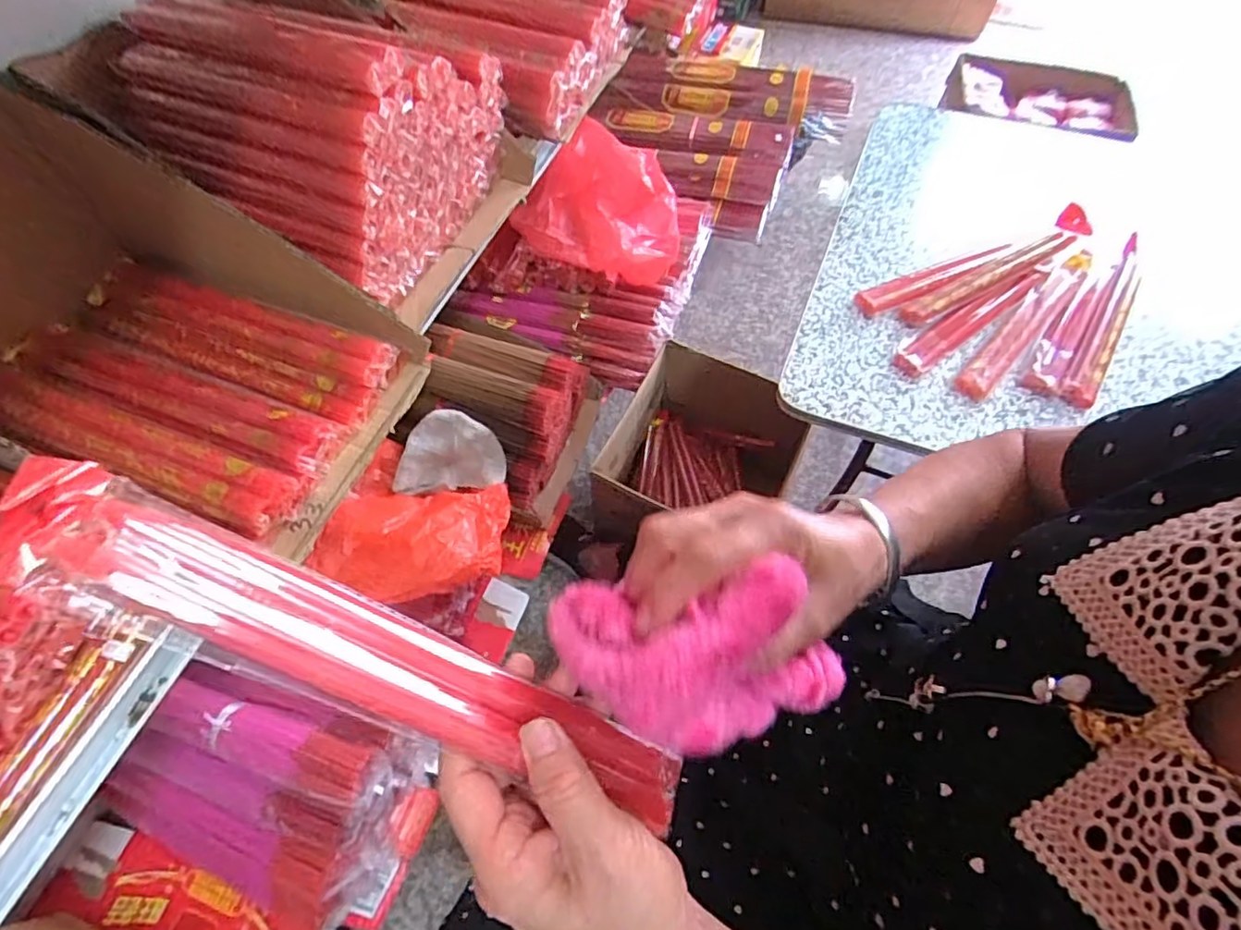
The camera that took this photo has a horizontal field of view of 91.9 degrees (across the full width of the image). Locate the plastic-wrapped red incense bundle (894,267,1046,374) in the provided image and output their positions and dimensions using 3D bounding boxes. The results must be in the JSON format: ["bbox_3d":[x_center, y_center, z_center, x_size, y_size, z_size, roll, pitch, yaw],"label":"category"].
[{"bbox_3d":[0.417,-0.177,0.719,0.241,0.029,0.045,-31,65,-17],"label":"plastic-wrapped red incense bundle"}]

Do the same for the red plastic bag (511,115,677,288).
[{"bbox_3d":[-0.025,-0.480,1.143,0.270,0.180,0.273,21,62,12],"label":"red plastic bag"}]

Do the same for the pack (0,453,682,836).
[{"bbox_3d":[-0.083,0.080,0.233,0.269,0.017,0.038,33,59,-21],"label":"pack"}]

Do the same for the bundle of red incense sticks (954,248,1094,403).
[{"bbox_3d":[0.481,-0.171,0.706,0.040,0.025,0.279,40,67,20],"label":"bundle of red incense sticks"}]

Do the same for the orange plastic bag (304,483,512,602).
[{"bbox_3d":[-0.297,0.107,0.878,0.246,0.082,0.205,-2,60,-1],"label":"orange plastic bag"}]

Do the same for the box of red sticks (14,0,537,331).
[{"bbox_3d":[-0.331,-0.355,0.649,0.334,0.223,0.304,17,61,9],"label":"box of red sticks"}]

